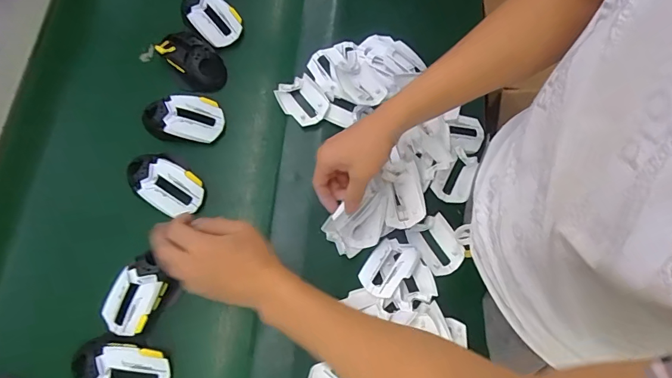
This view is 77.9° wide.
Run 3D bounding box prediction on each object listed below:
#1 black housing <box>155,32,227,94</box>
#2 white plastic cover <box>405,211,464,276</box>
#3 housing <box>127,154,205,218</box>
[{"bbox_3d":[-0.227,-0.202,0.651,0.120,0.035,0.070,42,76,12],"label":"black housing"},{"bbox_3d":[0.137,0.078,0.566,0.056,0.023,0.076,-27,74,-10],"label":"white plastic cover"},{"bbox_3d":[-0.238,-0.010,0.572,0.115,0.029,0.066,31,74,9],"label":"housing"}]

